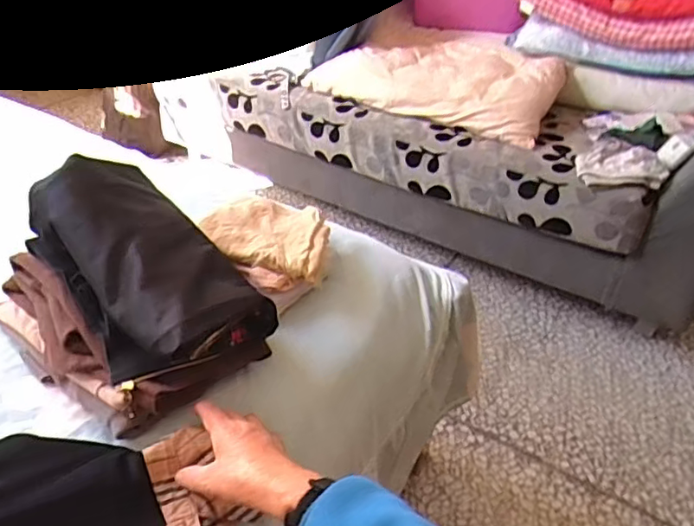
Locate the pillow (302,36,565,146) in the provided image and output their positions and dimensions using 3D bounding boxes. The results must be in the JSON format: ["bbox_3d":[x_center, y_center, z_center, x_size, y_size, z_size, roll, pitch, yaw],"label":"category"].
[{"bbox_3d":[0.278,-0.531,1.627,0.631,0.108,0.431,24,42,22],"label":"pillow"}]

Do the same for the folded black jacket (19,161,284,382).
[{"bbox_3d":[-0.226,-0.009,0.648,0.185,0.116,0.281,-25,47,-32],"label":"folded black jacket"}]

